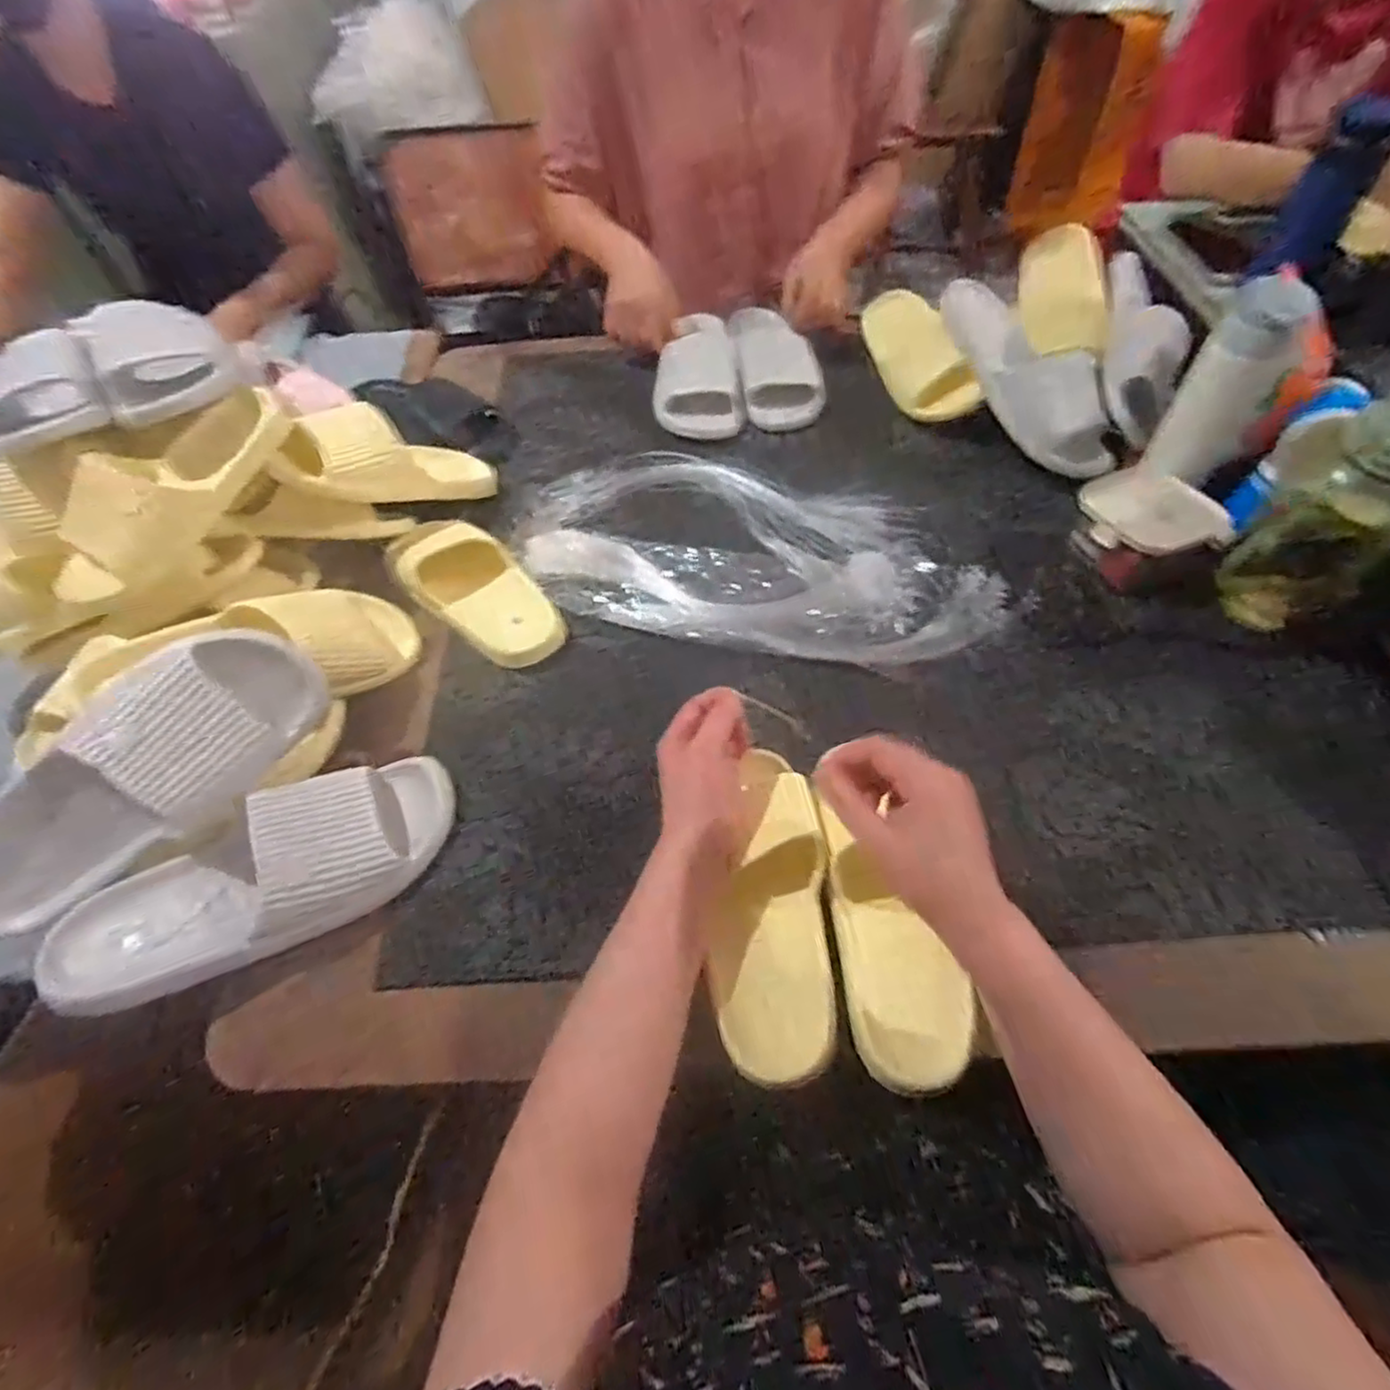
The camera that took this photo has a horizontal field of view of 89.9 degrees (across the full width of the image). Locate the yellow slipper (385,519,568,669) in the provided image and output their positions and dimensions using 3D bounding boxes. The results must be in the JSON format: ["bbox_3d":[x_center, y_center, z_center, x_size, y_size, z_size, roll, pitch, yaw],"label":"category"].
[{"bbox_3d":[-0.230,-0.114,0.715,0.107,0.050,0.226,-35,61,-18],"label":"yellow slipper"}]

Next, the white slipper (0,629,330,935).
[{"bbox_3d":[-0.417,0.052,0.522,0.094,0.117,0.265,-8,31,45],"label":"white slipper"}]

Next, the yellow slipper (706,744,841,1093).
[{"bbox_3d":[0.057,0.147,0.512,0.083,0.048,0.235,1,62,5],"label":"yellow slipper"}]

